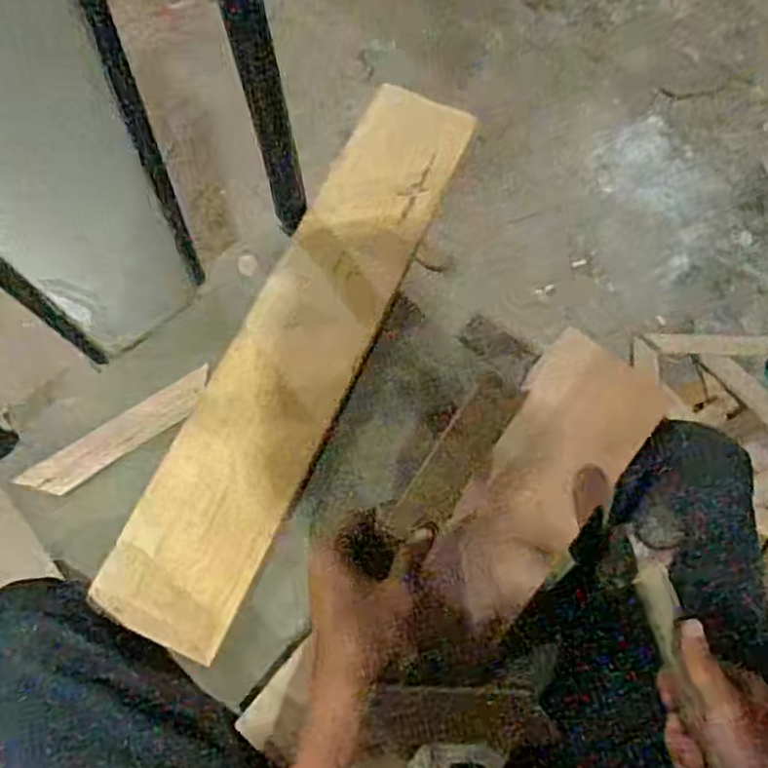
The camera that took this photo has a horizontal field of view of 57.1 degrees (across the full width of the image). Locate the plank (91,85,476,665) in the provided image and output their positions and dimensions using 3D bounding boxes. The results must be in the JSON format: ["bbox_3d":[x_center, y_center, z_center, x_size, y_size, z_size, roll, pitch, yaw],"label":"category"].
[{"bbox_3d":[-0.067,-0.048,0.624,0.113,0.030,0.544,24,72,6],"label":"plank"}]

